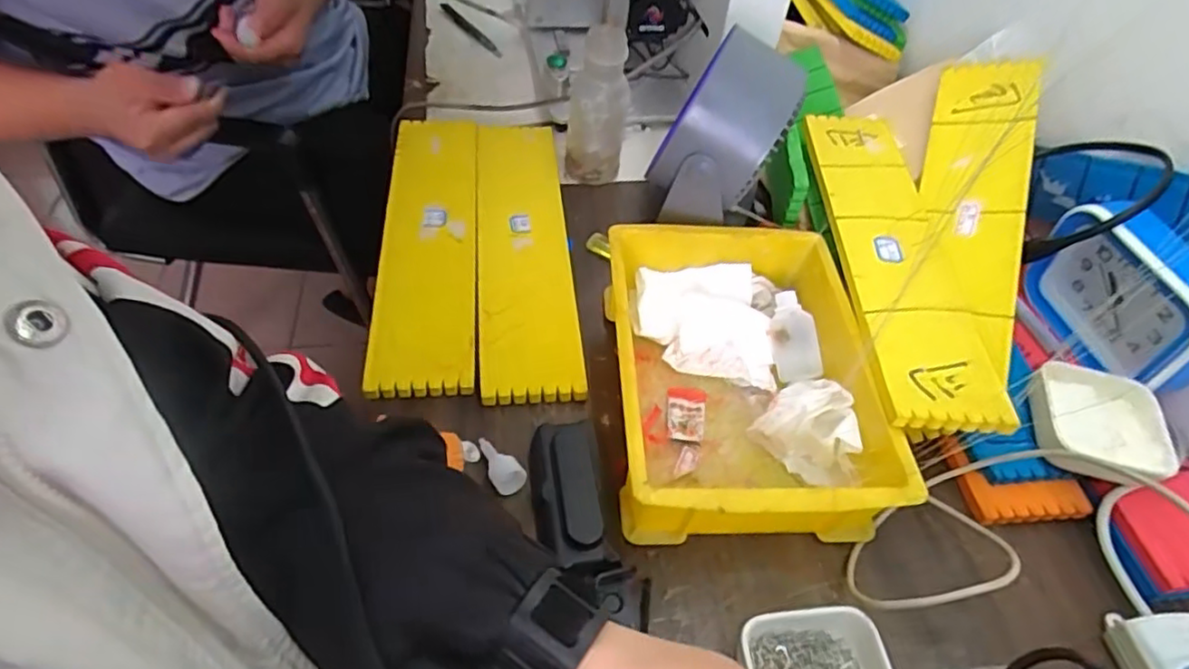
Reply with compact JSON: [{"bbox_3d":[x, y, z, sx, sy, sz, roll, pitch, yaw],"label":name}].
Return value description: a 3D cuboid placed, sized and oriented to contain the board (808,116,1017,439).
[{"bbox_3d":[0.240,-0.074,0.525,0.086,0.010,0.350,4,49,0],"label":"board"}]

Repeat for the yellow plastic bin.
[{"bbox_3d":[0.105,0.023,0.473,0.178,0.062,0.244,1,51,-4],"label":"yellow plastic bin"}]

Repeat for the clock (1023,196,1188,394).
[{"bbox_3d":[0.412,-0.024,0.509,0.056,0.114,0.144,-3,51,-8],"label":"clock"}]

